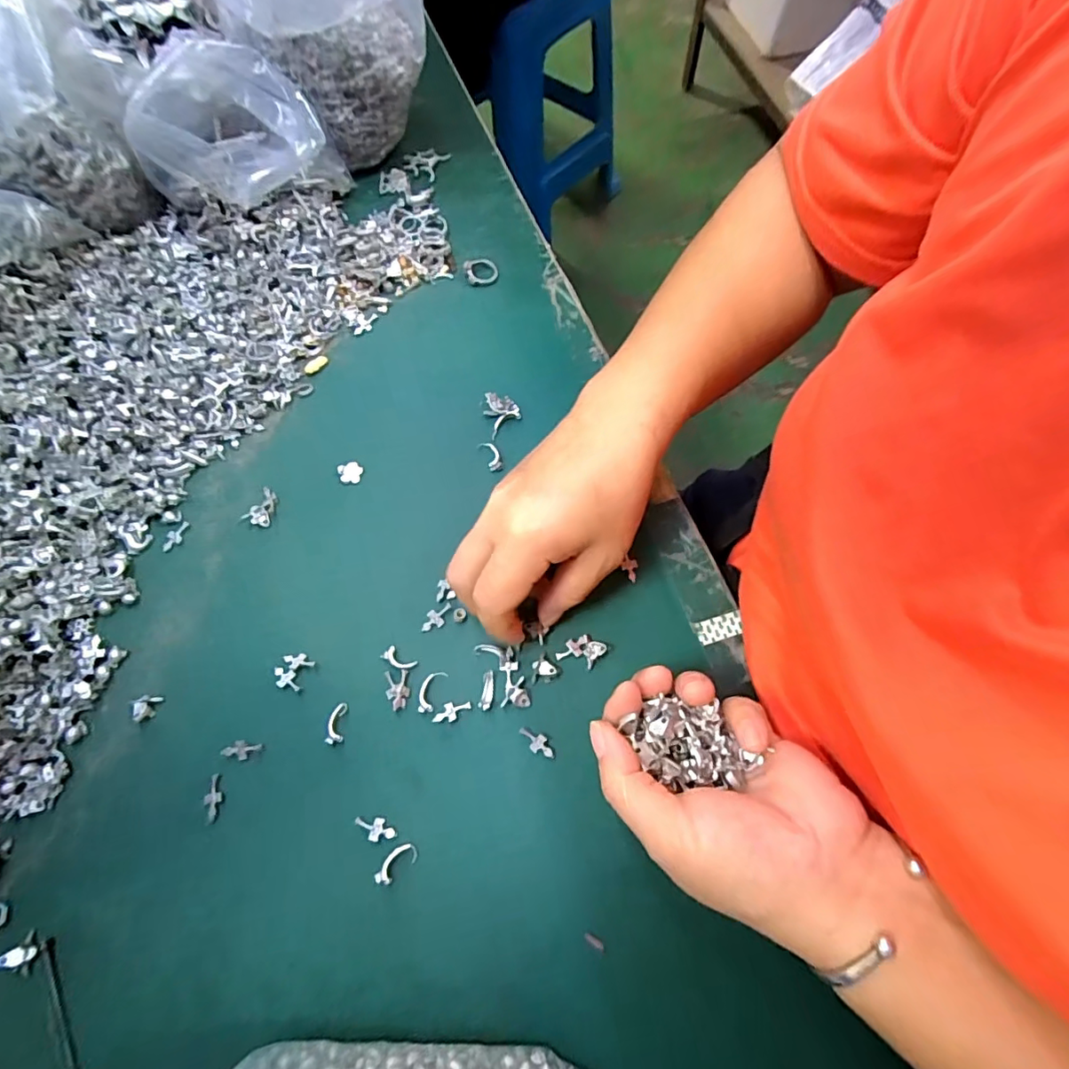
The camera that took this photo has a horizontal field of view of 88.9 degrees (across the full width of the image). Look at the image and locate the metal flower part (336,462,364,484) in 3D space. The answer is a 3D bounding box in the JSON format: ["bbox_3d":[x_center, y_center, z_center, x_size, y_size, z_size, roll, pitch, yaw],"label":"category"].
[{"bbox_3d":[-0.118,-0.040,0.349,0.015,0.004,0.014,0,68,1],"label":"metal flower part"}]

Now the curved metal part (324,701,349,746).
[{"bbox_3d":[-0.105,0.100,0.289,0.009,0.004,0.021,2,68,2],"label":"curved metal part"}]

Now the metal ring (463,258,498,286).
[{"bbox_3d":[-0.040,-0.198,0.407,0.024,0.007,0.025,0,68,1],"label":"metal ring"}]

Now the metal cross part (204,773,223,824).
[{"bbox_3d":[-0.164,0.134,0.277,0.009,0.004,0.022,-14,69,-5],"label":"metal cross part"}]

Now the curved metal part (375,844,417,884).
[{"bbox_3d":[-0.067,0.159,0.262,0.022,0.004,0.010,-37,72,-13],"label":"curved metal part"}]

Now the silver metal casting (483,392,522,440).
[{"bbox_3d":[-0.022,-0.082,0.360,0.023,0.006,0.031,-19,69,-6],"label":"silver metal casting"}]

